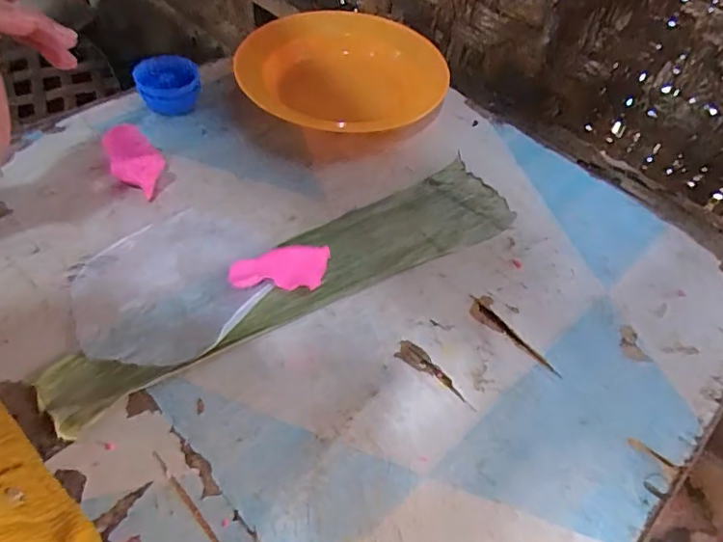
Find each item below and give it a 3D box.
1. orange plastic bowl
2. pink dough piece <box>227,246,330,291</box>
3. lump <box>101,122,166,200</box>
[{"bbox_3d":[-0.020,-0.213,0.589,0.215,0.053,0.196,3,51,-4],"label":"orange plastic bowl"},{"bbox_3d":[-0.064,-0.001,0.429,0.078,0.017,0.037,-5,52,-10],"label":"pink dough piece"},{"bbox_3d":[-0.201,-0.096,0.471,0.039,0.038,0.080,-27,59,-25],"label":"lump"}]

